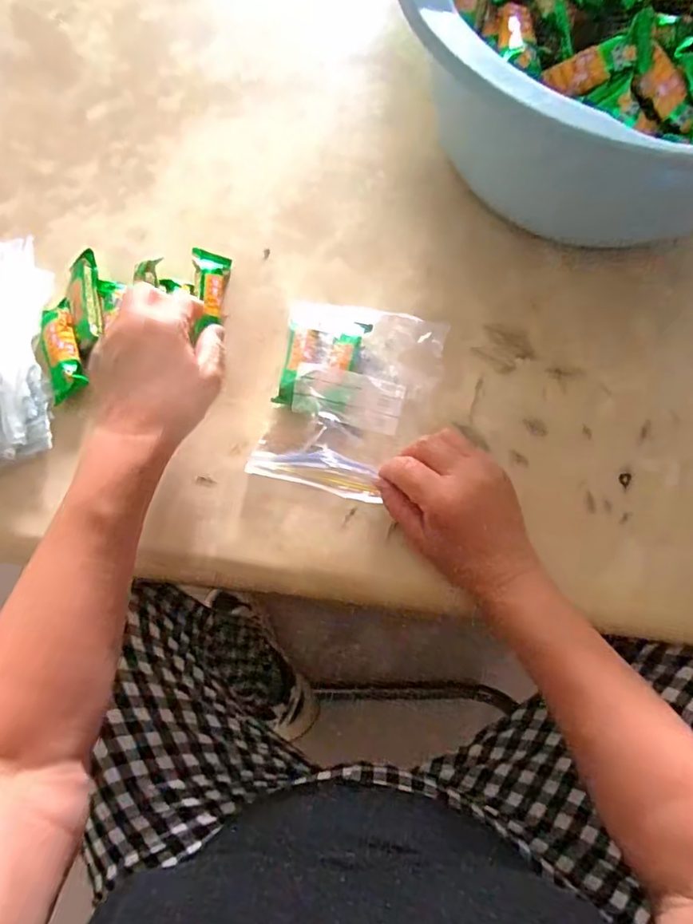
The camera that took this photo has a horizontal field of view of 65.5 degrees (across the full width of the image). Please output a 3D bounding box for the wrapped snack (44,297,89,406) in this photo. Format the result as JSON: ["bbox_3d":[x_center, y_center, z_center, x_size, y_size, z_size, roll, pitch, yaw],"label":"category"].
[{"bbox_3d":[-0.224,-0.089,0.428,0.024,0.010,0.080,-12,75,-4],"label":"wrapped snack"}]

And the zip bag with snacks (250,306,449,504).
[{"bbox_3d":[0.002,-0.054,0.423,0.119,0.025,0.155,14,74,3],"label":"zip bag with snacks"}]

